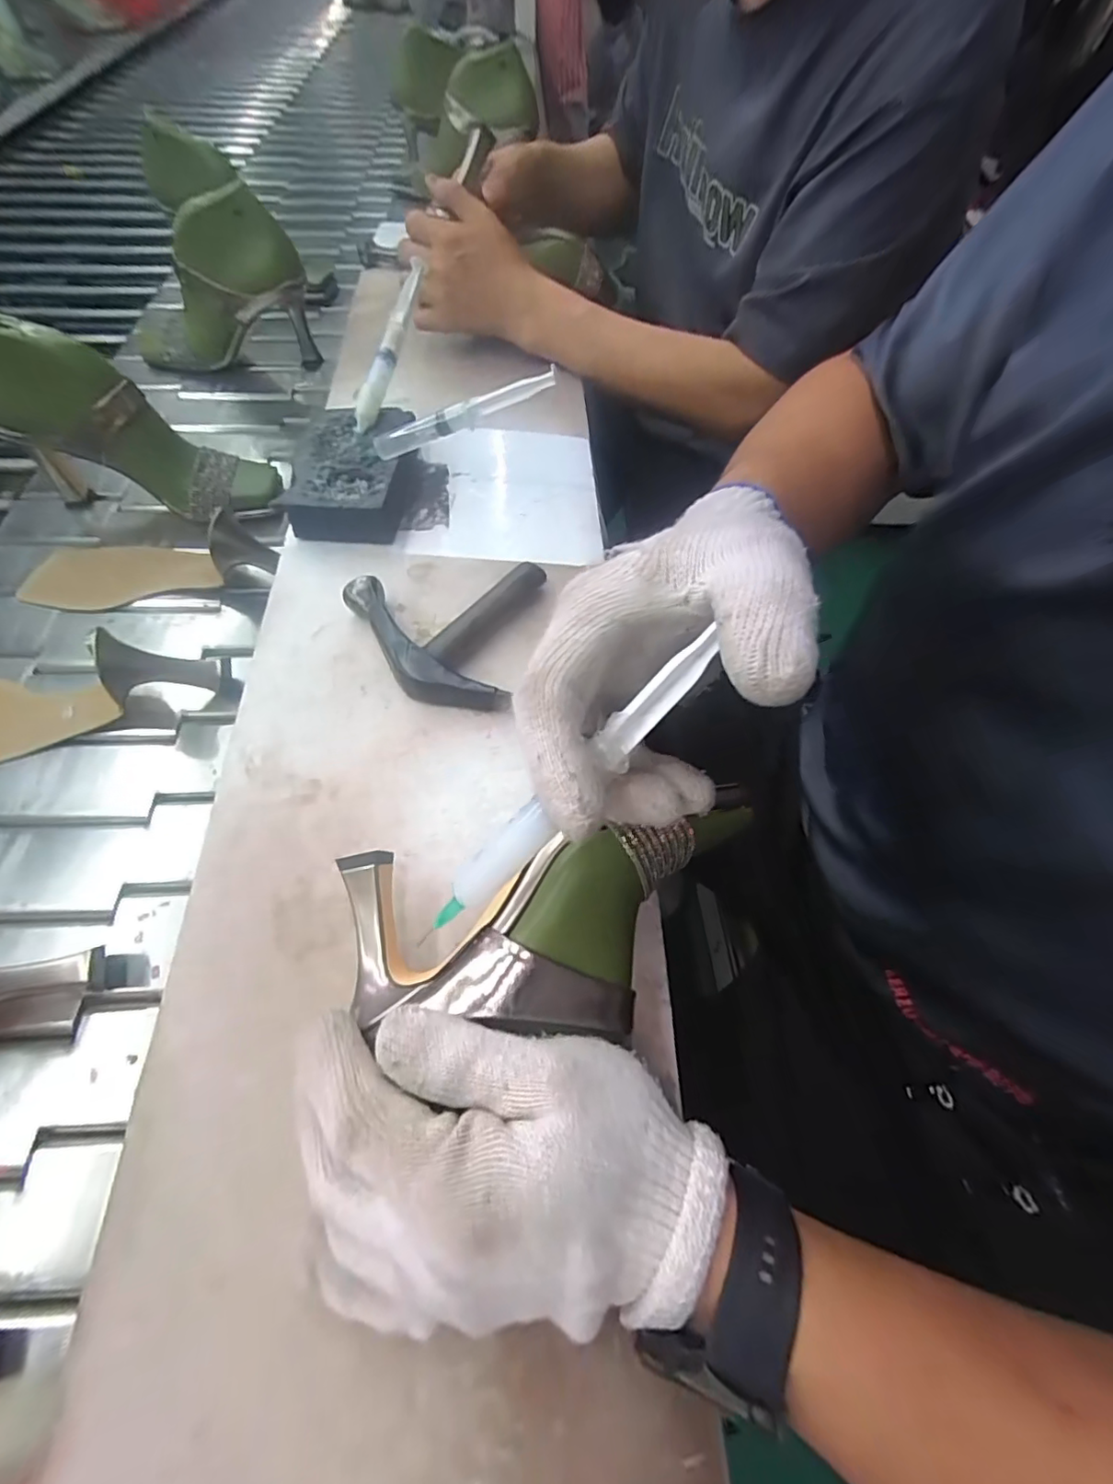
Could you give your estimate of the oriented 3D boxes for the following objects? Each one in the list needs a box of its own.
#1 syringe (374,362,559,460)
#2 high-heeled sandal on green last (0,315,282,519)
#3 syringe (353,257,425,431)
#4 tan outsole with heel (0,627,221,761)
[{"bbox_3d":[-0.070,-0.240,0.411,0.148,0.017,0.015,-10,57,21],"label":"syringe"},{"bbox_3d":[-0.364,-0.269,0.478,0.199,0.155,0.071,7,60,3],"label":"high-heeled sandal on green last"},{"bbox_3d":[-0.139,-0.323,0.461,0.016,0.021,0.140,15,83,7],"label":"syringe"},{"bbox_3d":[-0.368,-0.036,0.394,0.243,0.058,0.076,-9,60,-7],"label":"tan outsole with heel"}]

